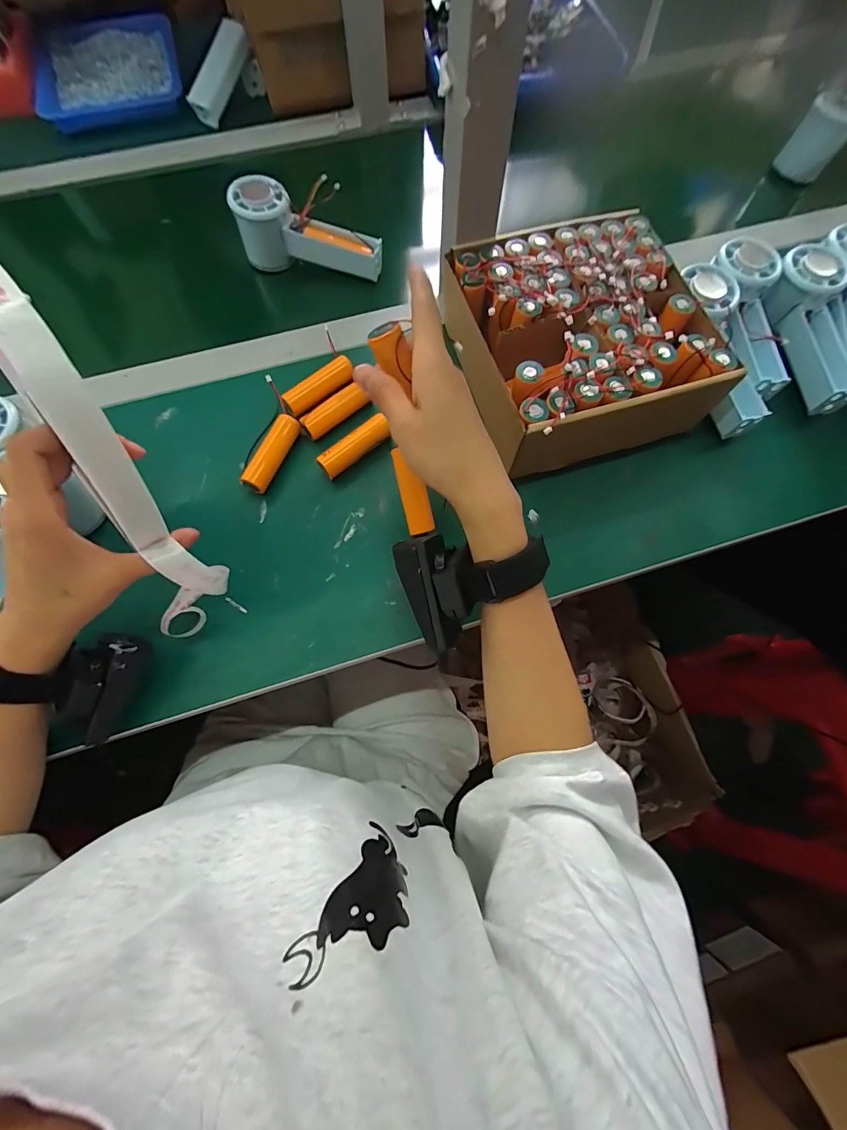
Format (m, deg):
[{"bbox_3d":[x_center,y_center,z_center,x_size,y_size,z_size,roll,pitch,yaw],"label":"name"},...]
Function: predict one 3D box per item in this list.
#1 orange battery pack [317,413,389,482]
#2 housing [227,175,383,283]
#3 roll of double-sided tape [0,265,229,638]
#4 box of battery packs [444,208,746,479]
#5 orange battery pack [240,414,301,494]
[{"bbox_3d":[-0.061,-0.105,0.361,0.068,0.019,0.018,-39,76,-11],"label":"orange battery pack"},{"bbox_3d":[-0.119,-0.349,0.430,0.149,0.064,0.060,9,72,-13],"label":"housing"},{"bbox_3d":[-0.165,-0.044,0.220,0.045,0.204,0.029,-16,36,-5],"label":"roll of double-sided tape"},{"bbox_3d":[0.128,-0.192,0.360,0.209,0.081,0.204,-18,76,-6],"label":"box of battery packs"},{"bbox_3d":[-0.135,-0.099,0.359,0.020,0.019,0.073,24,74,8],"label":"orange battery pack"}]

